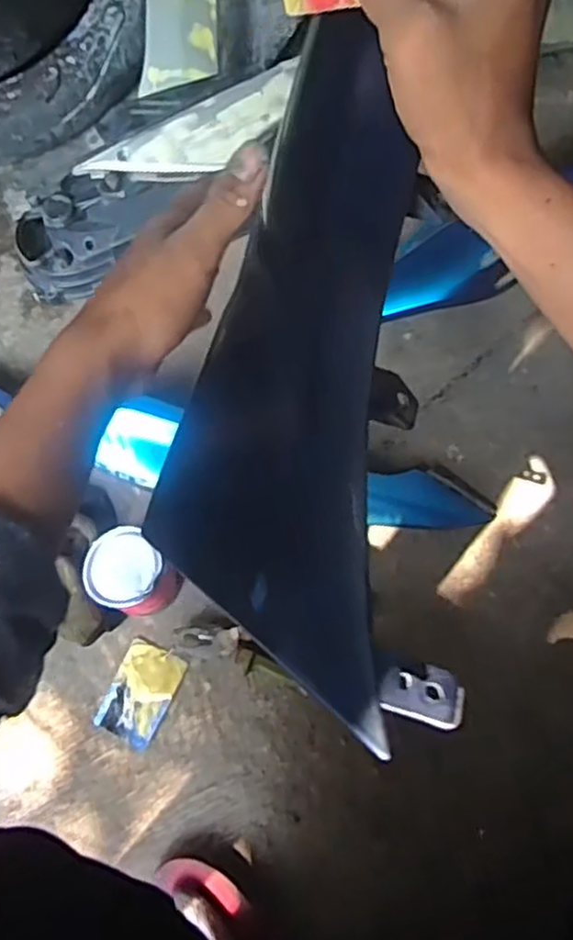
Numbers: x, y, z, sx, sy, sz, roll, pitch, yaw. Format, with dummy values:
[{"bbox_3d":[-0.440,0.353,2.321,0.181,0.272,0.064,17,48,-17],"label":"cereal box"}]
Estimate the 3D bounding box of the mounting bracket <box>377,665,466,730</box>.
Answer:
[{"bbox_3d":[0.044,0.072,0.228,0.027,0.007,0.018,16,72,7],"label":"mounting bracket"}]

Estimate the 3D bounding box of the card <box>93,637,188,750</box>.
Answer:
[{"bbox_3d":[-0.137,0.211,0.668,0.058,0.004,0.088,23,77,13],"label":"card"}]

